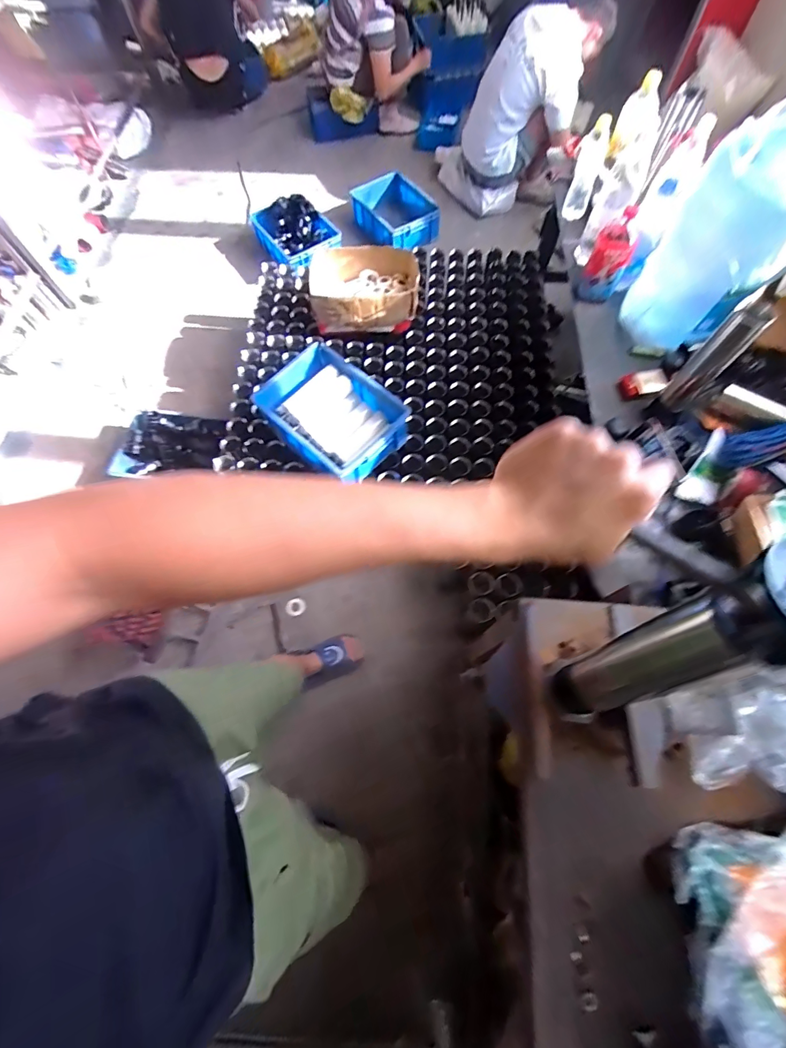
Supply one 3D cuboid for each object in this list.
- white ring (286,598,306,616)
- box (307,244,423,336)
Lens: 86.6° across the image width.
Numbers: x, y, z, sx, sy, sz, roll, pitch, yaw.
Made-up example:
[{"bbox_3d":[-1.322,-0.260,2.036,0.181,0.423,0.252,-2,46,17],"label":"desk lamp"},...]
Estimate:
[{"bbox_3d":[-0.338,0.289,1.449,0.072,0.009,0.059,-21,86,-4],"label":"white ring"},{"bbox_3d":[-0.107,-0.843,1.523,0.397,0.167,0.315,-2,68,1],"label":"box"}]

